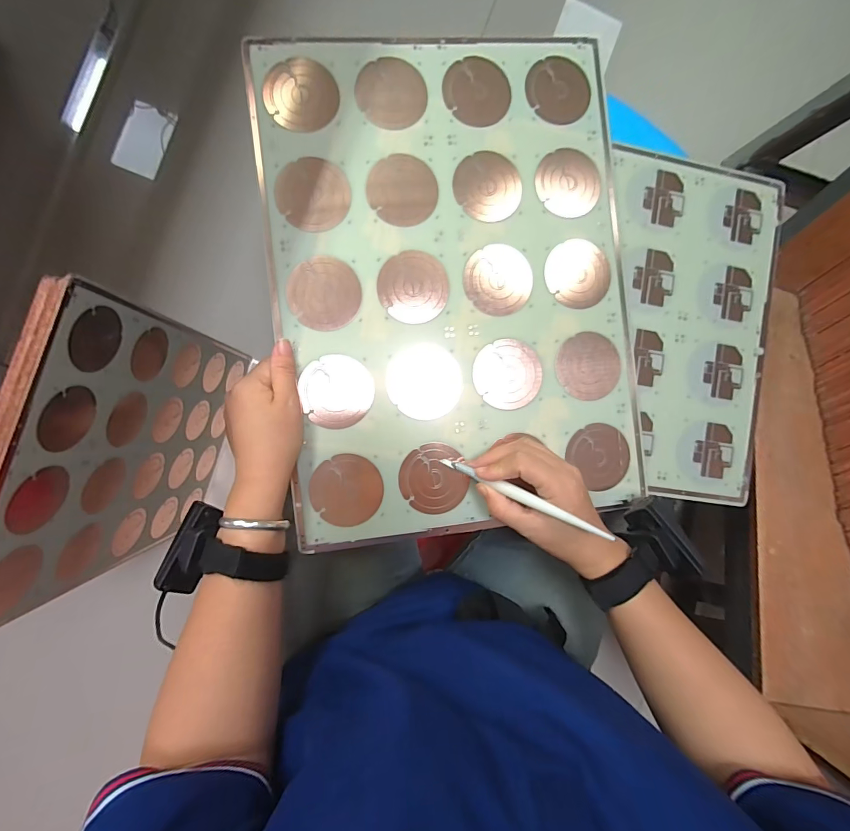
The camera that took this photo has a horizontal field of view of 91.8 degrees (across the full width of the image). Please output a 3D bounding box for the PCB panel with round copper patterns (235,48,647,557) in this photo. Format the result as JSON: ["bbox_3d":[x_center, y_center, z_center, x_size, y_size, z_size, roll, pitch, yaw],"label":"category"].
[{"bbox_3d":[0.030,-0.119,0.377,0.322,0.006,0.436,-7,91,-7],"label":"PCB panel with round copper patterns"}]

